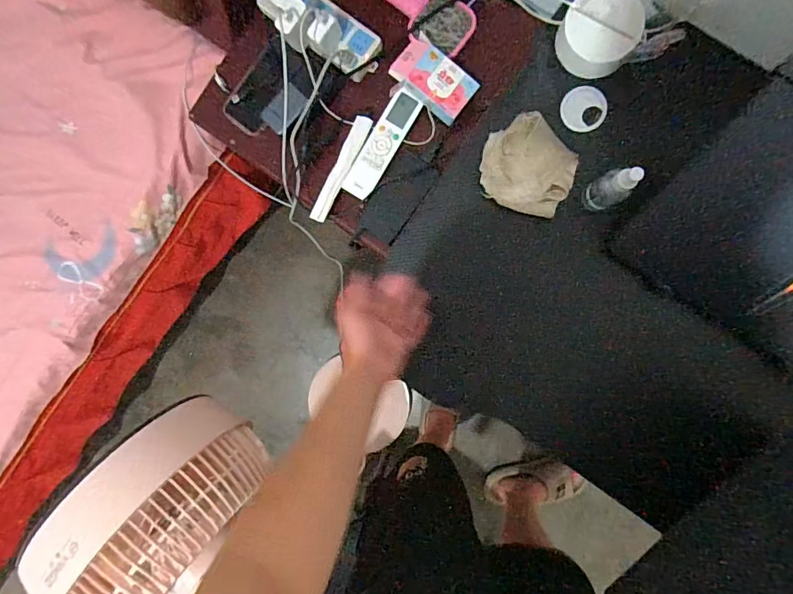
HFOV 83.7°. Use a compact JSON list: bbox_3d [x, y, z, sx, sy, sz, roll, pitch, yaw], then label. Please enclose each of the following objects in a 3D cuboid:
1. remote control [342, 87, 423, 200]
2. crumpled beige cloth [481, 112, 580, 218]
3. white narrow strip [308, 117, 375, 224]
[{"bbox_3d":[-0.022,-0.243,0.711,0.049,0.019,0.180,33,95,4],"label":"remote control"},{"bbox_3d":[0.168,-0.169,0.565,0.113,0.031,0.109,23,98,3],"label":"crumpled beige cloth"},{"bbox_3d":[-0.090,-0.209,0.722,0.032,0.018,0.183,25,98,3],"label":"white narrow strip"}]

